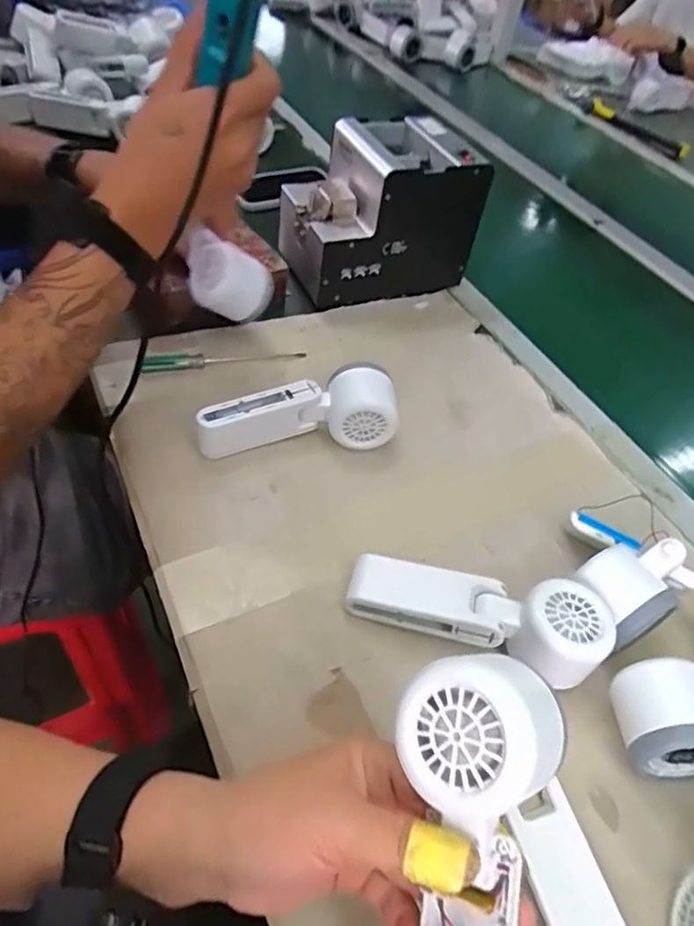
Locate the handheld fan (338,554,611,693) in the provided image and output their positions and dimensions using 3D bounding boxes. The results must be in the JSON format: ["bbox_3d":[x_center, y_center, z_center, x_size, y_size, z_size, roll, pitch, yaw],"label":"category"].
[{"bbox_3d":[0.084,0.099,0.395,0.167,0.043,0.063,11,48,0],"label":"handheld fan"}]

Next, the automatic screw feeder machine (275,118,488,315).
[{"bbox_3d":[0.032,-0.261,0.637,0.175,0.149,0.124,-18,54,-24],"label":"automatic screw feeder machine"}]

